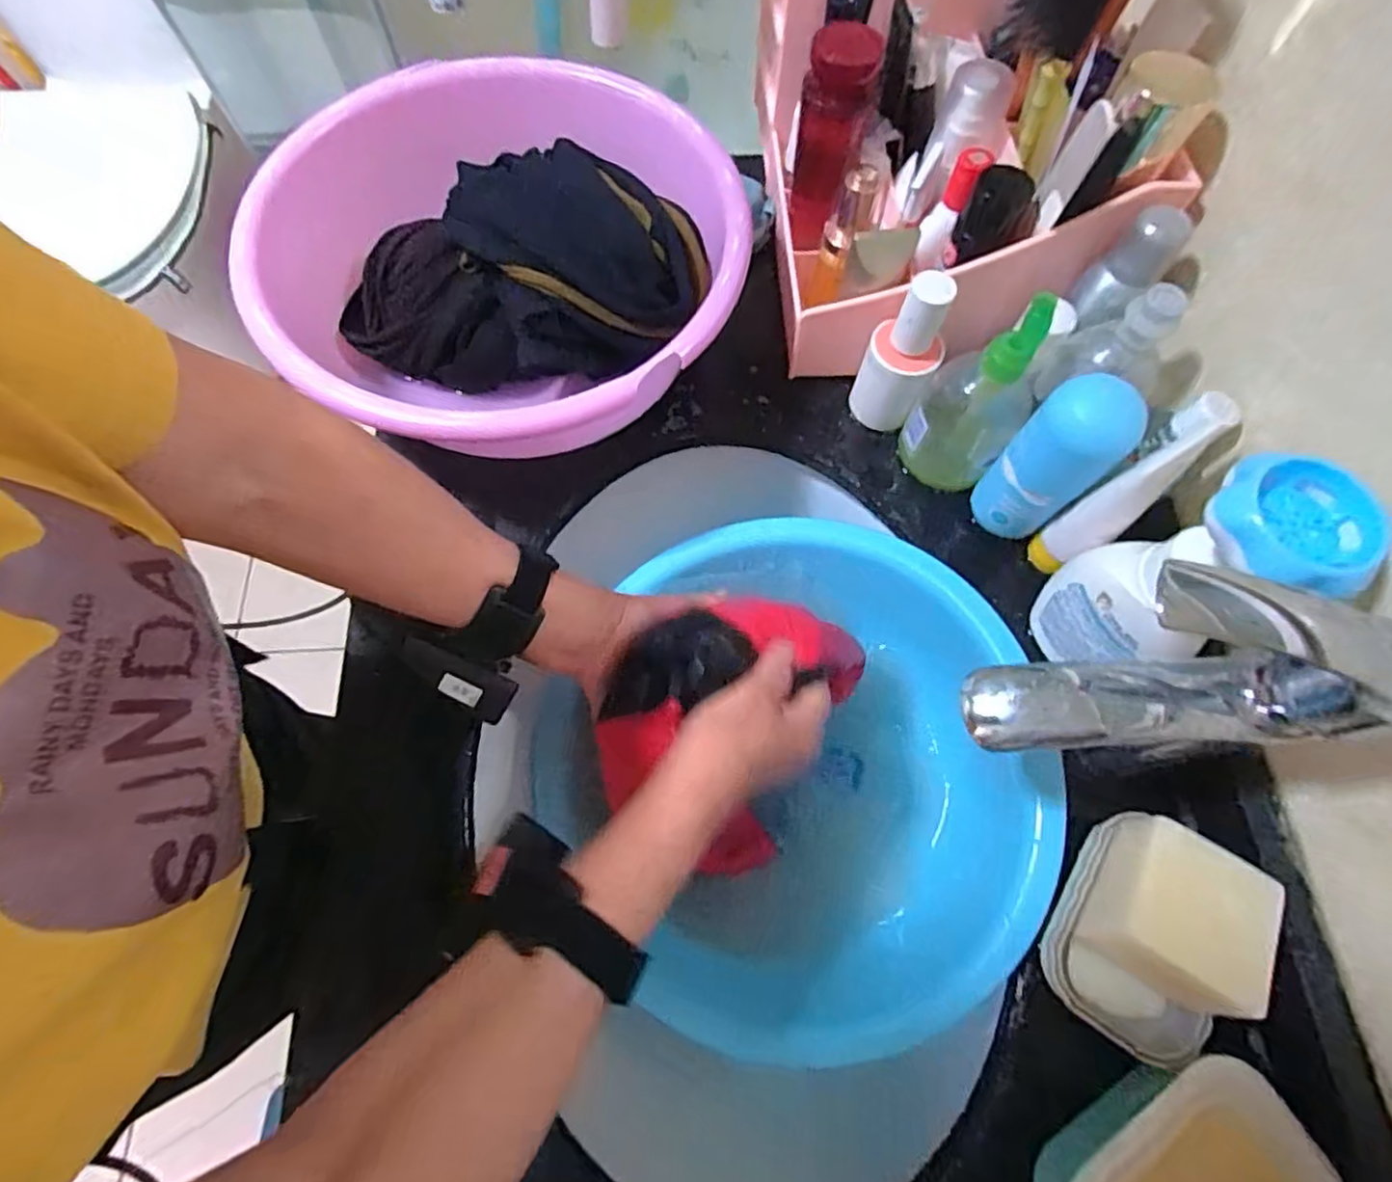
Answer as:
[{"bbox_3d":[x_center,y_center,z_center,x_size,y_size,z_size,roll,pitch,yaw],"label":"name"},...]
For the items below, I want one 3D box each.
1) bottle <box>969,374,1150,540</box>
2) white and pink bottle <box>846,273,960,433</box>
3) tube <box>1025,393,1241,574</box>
[{"bbox_3d":[0.229,-0.082,0.420,0.053,0.120,0.043,39,73,12],"label":"bottle"},{"bbox_3d":[0.144,-0.166,0.454,0.051,0.116,0.044,25,71,8],"label":"white and pink bottle"},{"bbox_3d":[0.264,-0.056,0.409,0.054,0.145,0.029,-26,70,-38],"label":"tube"}]

